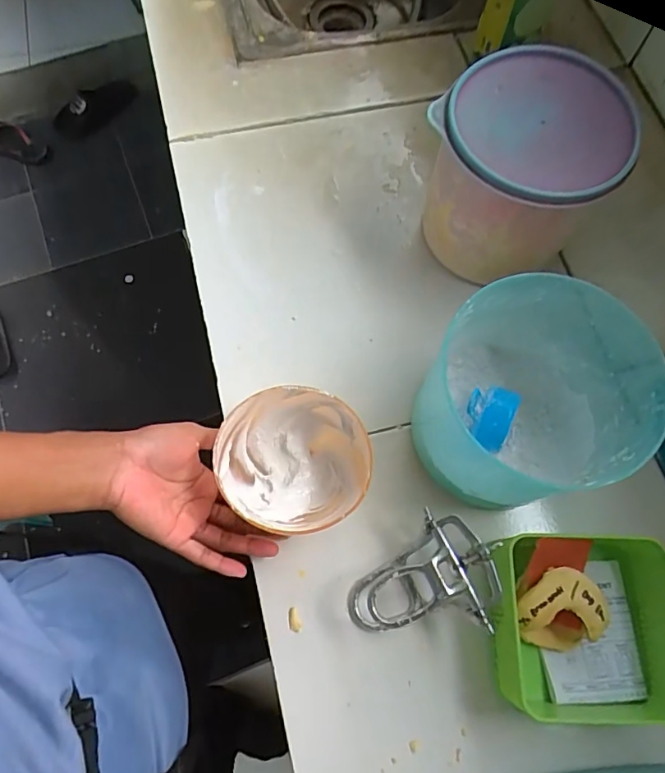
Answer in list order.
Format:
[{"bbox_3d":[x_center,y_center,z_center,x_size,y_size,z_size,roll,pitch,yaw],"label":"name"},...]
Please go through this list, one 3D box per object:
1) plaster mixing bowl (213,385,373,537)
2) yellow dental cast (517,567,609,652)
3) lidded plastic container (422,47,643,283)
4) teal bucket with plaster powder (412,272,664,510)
[{"bbox_3d":[-0.031,0.066,0.440,0.118,0.069,0.109,0,70,-1],"label":"plaster mixing bowl"},{"bbox_3d":[0.181,0.181,0.419,0.067,0.048,0.061,0,70,-1],"label":"yellow dental cast"},{"bbox_3d":[0.178,-0.199,0.516,0.149,0.156,0.155,0,70,-1],"label":"lidded plastic container"},{"bbox_3d":[0.160,0.016,0.438,0.147,0.146,0.152,0,70,-1],"label":"teal bucket with plaster powder"}]

